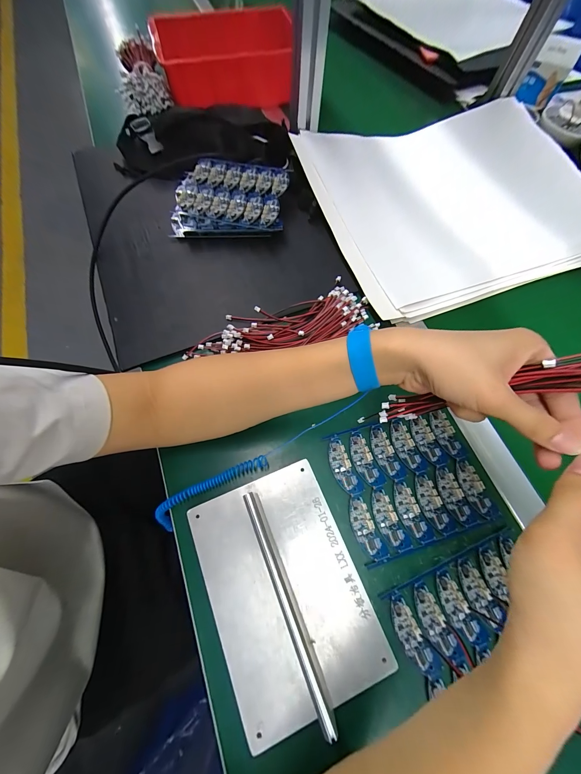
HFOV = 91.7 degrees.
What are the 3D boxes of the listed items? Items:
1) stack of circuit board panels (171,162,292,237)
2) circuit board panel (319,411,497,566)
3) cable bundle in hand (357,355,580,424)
[{"bbox_3d":[-0.103,-0.314,0.475,0.191,0.043,0.147,4,67,-1],"label":"stack of circuit board panels"},{"bbox_3d":[0.132,0.101,0.317,0.152,0.008,0.134,-15,69,-9],"label":"circuit board panel"},{"bbox_3d":[0.158,0.009,0.231,0.205,0.031,0.036,-19,60,41],"label":"cable bundle in hand"}]

